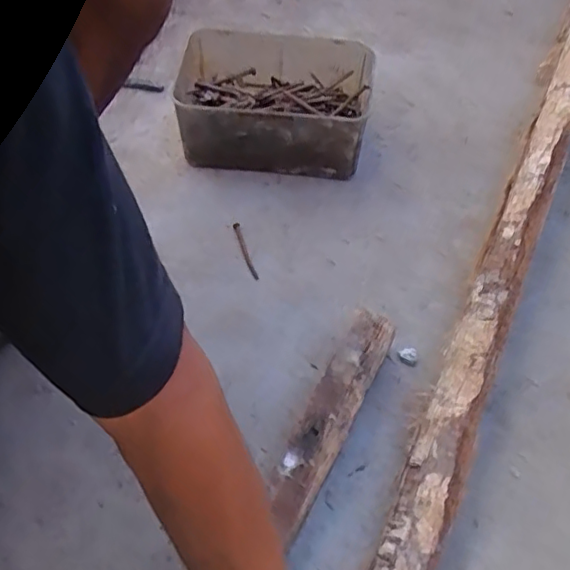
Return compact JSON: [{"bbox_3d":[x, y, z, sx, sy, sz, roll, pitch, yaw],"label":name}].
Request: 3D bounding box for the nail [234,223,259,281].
[{"bbox_3d":[-0.043,-0.036,0.641,0.007,0.005,0.076,-16,61,-12],"label":"nail"}]

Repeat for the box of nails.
[{"bbox_3d":[-0.012,-0.216,0.695,0.207,0.090,0.146,8,59,2],"label":"box of nails"}]

